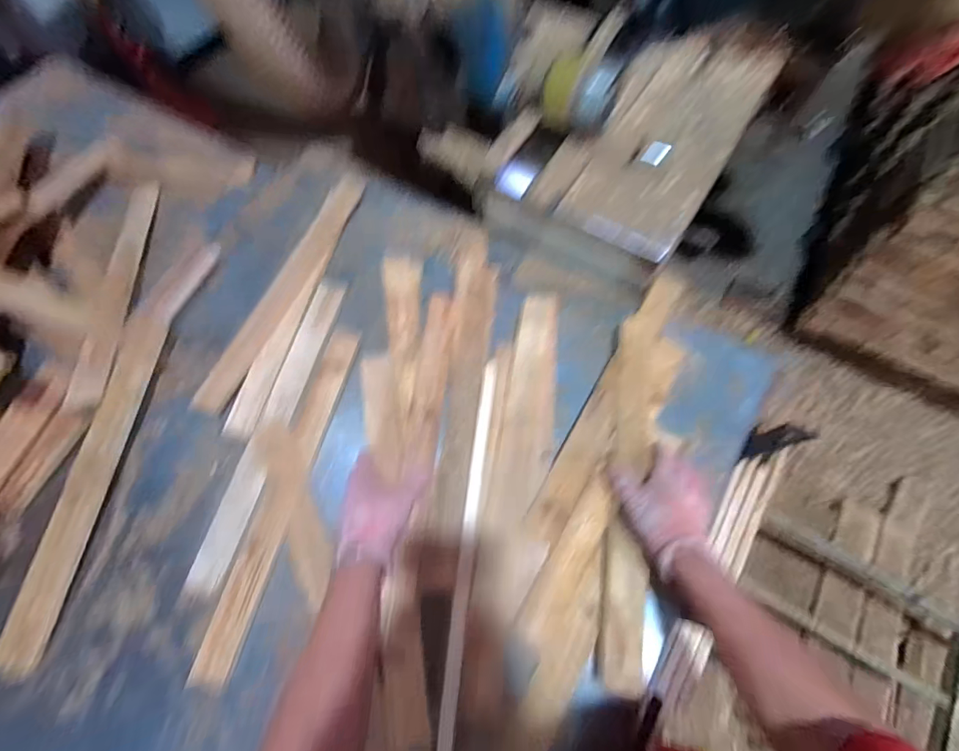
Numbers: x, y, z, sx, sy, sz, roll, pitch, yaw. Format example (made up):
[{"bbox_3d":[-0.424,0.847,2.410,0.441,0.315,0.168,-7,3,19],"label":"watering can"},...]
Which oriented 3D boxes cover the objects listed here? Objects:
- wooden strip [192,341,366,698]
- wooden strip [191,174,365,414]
[{"bbox_3d":[-0.282,0.157,0.611,0.049,0.010,0.500,12,68,7],"label":"wooden strip"},{"bbox_3d":[-0.338,-0.168,0.750,0.067,0.013,0.510,19,68,6],"label":"wooden strip"}]

